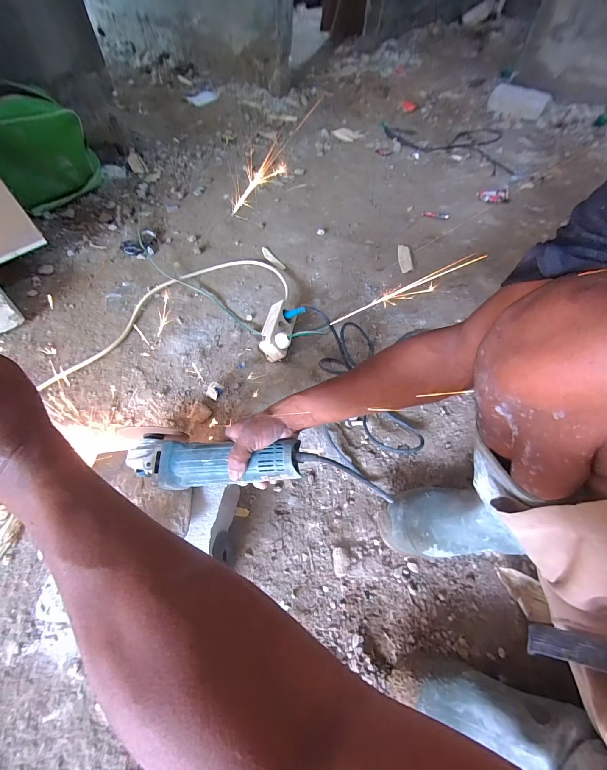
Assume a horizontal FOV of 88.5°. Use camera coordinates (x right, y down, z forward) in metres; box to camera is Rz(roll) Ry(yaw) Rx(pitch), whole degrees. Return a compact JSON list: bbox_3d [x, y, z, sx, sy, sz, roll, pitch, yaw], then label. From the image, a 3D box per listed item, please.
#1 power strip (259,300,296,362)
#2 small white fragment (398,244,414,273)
[{"bbox_3d":[-0.057,-0.128,0.724,0.067,0.070,0.158,7,57,2],"label":"power strip"},{"bbox_3d":[0.310,-0.386,0.950,0.040,0.009,0.125,4,57,0],"label":"small white fragment"}]

